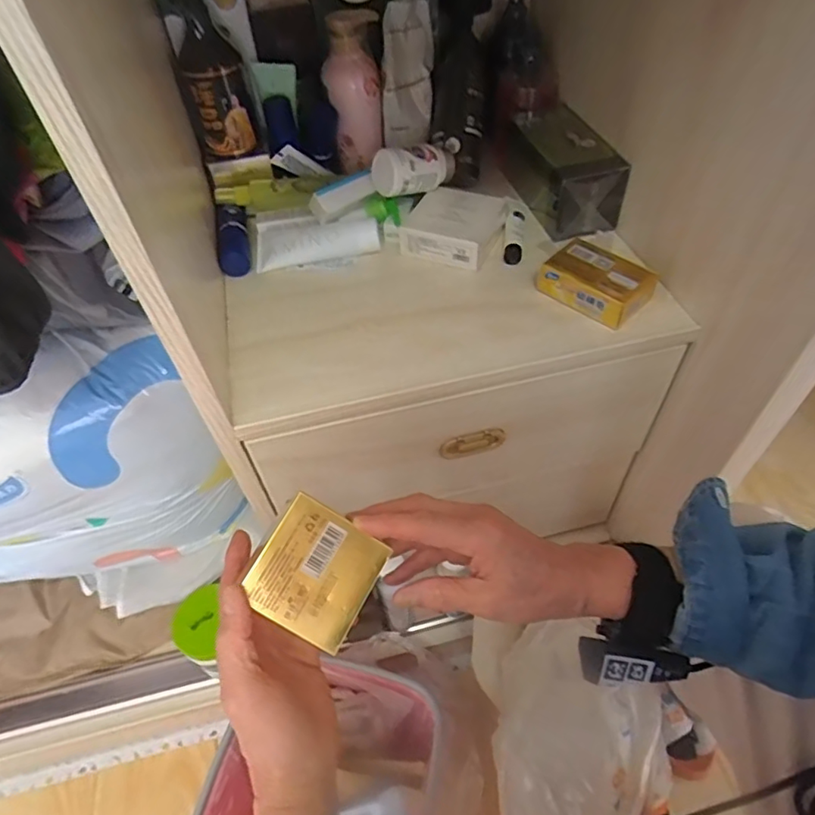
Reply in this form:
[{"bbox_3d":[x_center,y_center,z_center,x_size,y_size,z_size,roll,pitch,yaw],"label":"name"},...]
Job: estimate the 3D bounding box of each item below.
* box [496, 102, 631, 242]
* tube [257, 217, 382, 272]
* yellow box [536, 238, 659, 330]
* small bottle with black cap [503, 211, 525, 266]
[{"bbox_3d":[0.183,-0.286,0.668,0.082,0.077,0.175,-18,52,-11],"label":"box"},{"bbox_3d":[-0.104,-0.200,0.645,0.141,0.031,0.059,-8,50,-3],"label":"tube"},{"bbox_3d":[0.194,-0.128,0.573,0.103,0.042,0.066,31,59,26],"label":"yellow box"},{"bbox_3d":[0.124,-0.196,0.641,0.021,0.021,0.084,7,51,9],"label":"small bottle with black cap"}]

